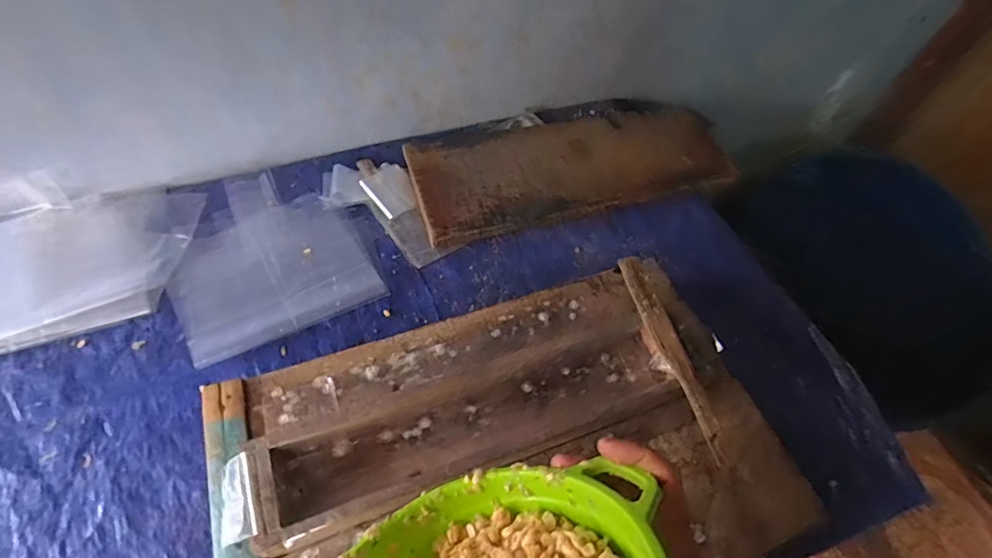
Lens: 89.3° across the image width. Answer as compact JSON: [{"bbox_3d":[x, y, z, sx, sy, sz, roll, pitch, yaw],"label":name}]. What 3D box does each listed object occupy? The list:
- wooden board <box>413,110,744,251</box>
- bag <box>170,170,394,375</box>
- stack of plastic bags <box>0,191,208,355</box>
[{"bbox_3d":[0.120,-0.169,0.763,0.483,0.045,0.209,-9,57,-11],"label":"wooden board"},{"bbox_3d":[-0.300,-0.038,0.654,0.227,0.013,0.268,-24,61,-20],"label":"bag"},{"bbox_3d":[-0.529,-0.021,0.619,0.300,0.016,0.216,-18,59,-17],"label":"stack of plastic bags"}]

